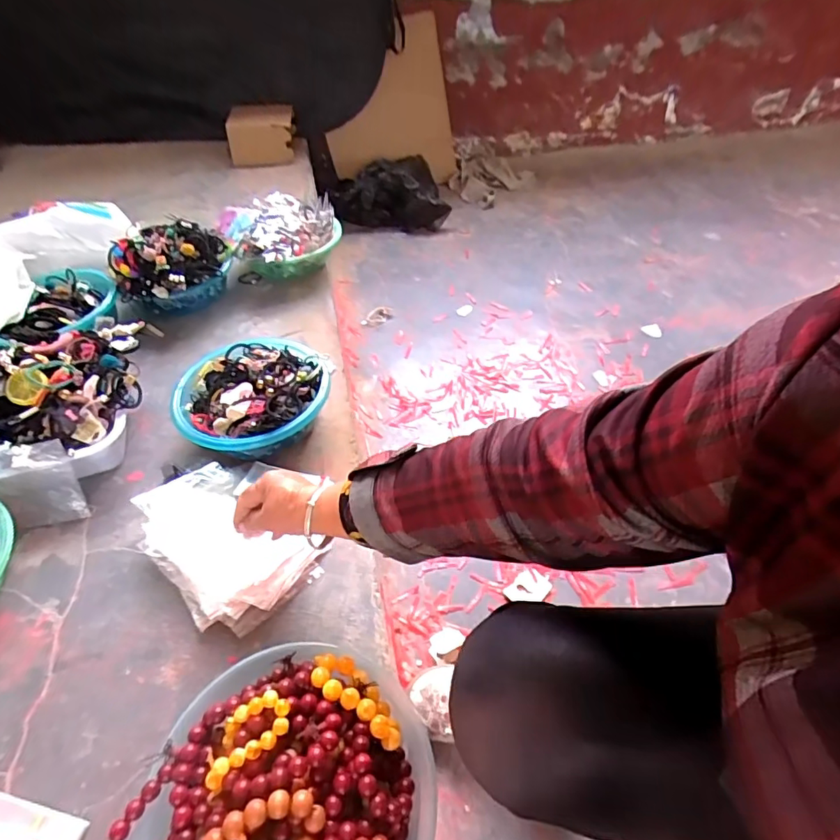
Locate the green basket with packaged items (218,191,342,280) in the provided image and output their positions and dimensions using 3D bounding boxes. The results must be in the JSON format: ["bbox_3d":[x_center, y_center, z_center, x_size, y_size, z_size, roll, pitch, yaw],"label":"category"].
[{"bbox_3d":[-0.296,-0.384,1.096,0.248,0.133,0.190,-19,49,-16],"label":"green basket with packaged items"}]

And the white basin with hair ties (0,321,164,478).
[{"bbox_3d":[-0.533,-0.029,0.729,0.239,0.120,0.259,-1,47,1],"label":"white basin with hair ties"}]

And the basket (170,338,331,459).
[{"bbox_3d":[-0.247,-0.022,0.766,0.221,0.095,0.210,-7,47,-5],"label":"basket"}]

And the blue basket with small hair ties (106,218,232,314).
[{"bbox_3d":[-0.476,-0.291,0.973,0.171,0.134,0.170,4,47,6],"label":"blue basket with small hair ties"}]

